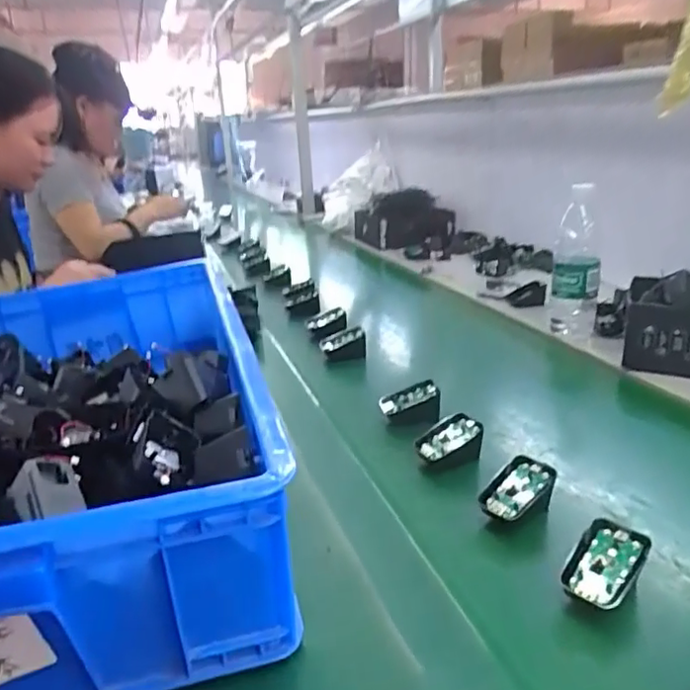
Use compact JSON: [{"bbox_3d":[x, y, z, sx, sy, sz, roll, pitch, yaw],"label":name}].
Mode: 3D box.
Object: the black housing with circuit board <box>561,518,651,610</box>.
[{"bbox_3d":[0.193,0.159,0.436,0.043,0.014,0.068,21,50,35],"label":"black housing with circuit board"}]

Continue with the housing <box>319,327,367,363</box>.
[{"bbox_3d":[-0.003,0.003,0.913,0.066,0.060,0.033,2,21,14],"label":"housing"}]

